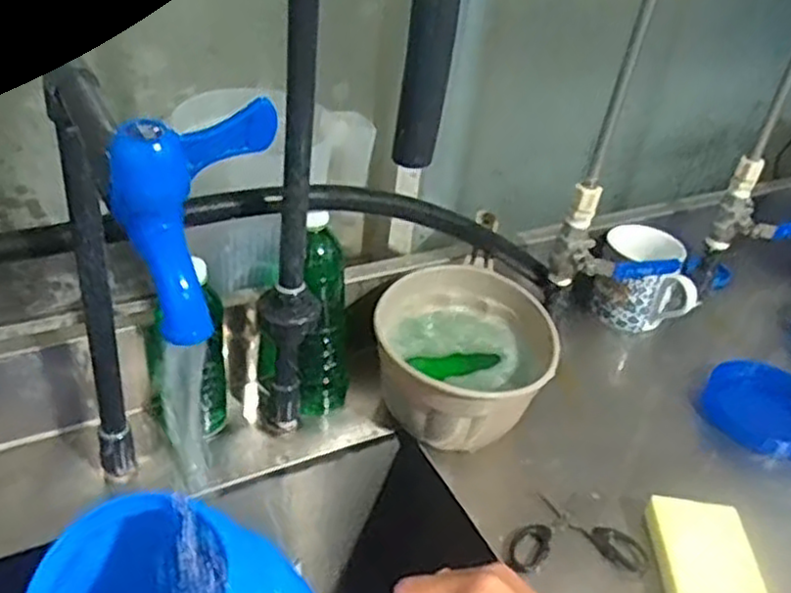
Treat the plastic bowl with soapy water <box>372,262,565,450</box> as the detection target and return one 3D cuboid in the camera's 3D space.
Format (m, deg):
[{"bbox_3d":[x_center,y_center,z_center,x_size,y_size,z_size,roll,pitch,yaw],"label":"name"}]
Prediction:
[{"bbox_3d":[0.064,0.061,0.731,0.169,0.100,0.189,5,35,-4],"label":"plastic bowl with soapy water"}]

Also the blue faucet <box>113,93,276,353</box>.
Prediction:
[{"bbox_3d":[-0.086,-0.035,0.307,0.044,0.081,0.061,19,37,17],"label":"blue faucet"}]

